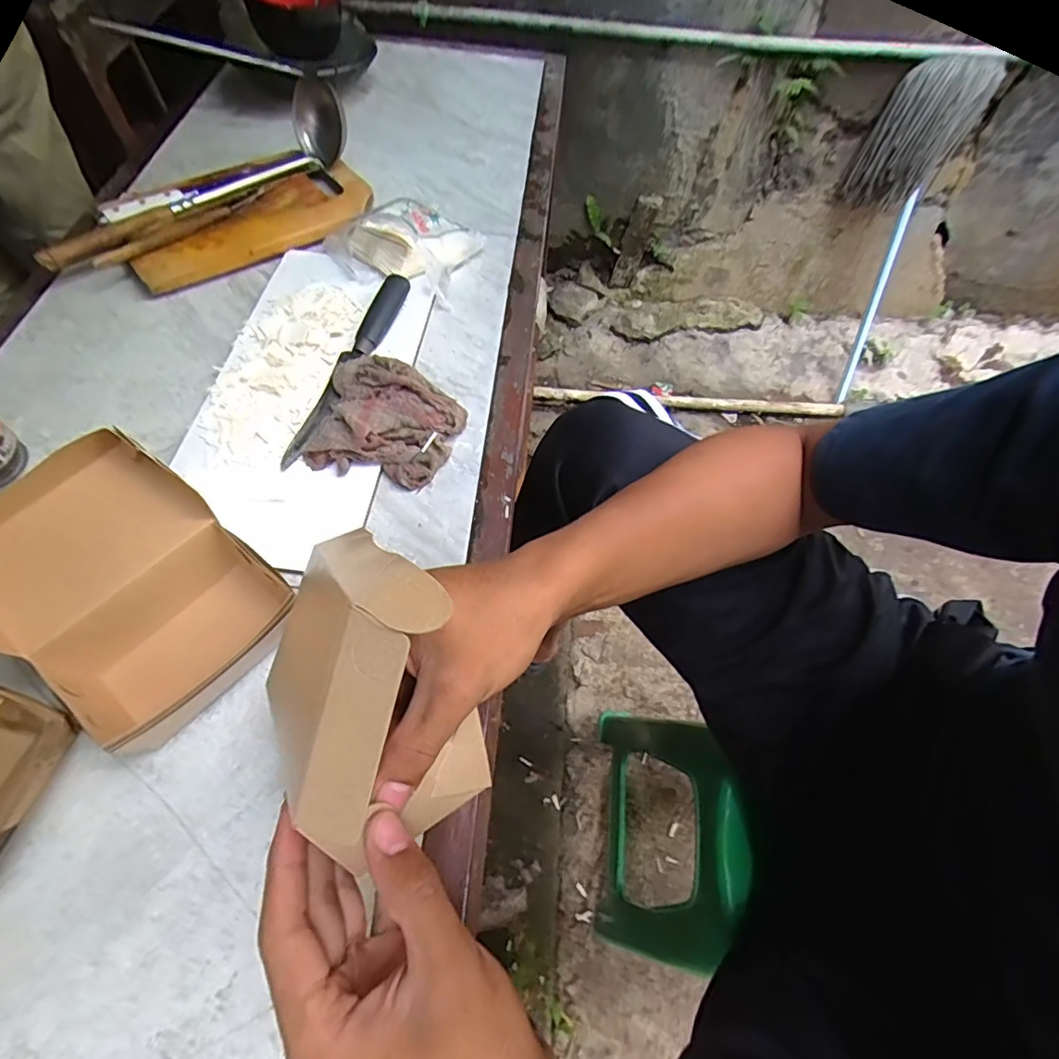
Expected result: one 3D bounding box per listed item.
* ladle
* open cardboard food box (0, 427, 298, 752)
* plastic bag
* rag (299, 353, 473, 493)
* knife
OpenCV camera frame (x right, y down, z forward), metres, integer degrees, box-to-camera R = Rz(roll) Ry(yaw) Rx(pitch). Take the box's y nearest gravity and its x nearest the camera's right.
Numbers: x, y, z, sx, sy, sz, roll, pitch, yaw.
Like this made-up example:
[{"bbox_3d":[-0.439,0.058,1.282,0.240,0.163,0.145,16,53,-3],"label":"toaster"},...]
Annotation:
[{"bbox_3d":[-0.365,-0.443,0.647,0.283,0.084,0.098,-33,67,-19],"label":"ladle"},{"bbox_3d":[-0.281,0.041,0.384,0.182,0.092,0.147,36,65,17],"label":"open cardboard food box"},{"bbox_3d":[-0.147,-0.334,0.623,0.156,0.061,0.127,15,61,7],"label":"plastic bag"},{"bbox_3d":[-0.128,-0.103,0.505,0.125,0.052,0.119,8,60,3],"label":"rag"},{"bbox_3d":[-0.178,-0.164,0.534,0.031,0.021,0.246,16,61,7],"label":"knife"}]

